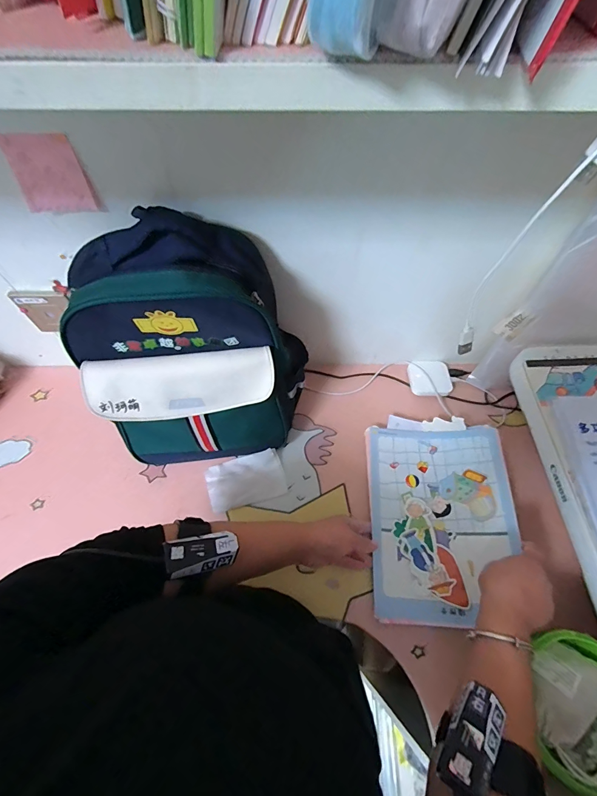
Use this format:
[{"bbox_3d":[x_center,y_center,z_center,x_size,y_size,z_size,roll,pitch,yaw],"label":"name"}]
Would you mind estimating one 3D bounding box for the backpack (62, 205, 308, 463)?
[{"bbox_3d":[-0.146,-0.050,0.506,0.304,0.333,0.167,-7,61,-4],"label":"backpack"}]

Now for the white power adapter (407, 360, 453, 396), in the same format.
[{"bbox_3d":[0.253,-0.036,0.685,0.074,0.017,0.076,0,60,0],"label":"white power adapter"}]

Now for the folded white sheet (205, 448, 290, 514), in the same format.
[{"bbox_3d":[-0.088,0.137,0.593,0.127,0.019,0.081,-14,61,-7],"label":"folded white sheet"}]

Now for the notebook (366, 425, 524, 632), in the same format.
[{"bbox_3d":[0.216,0.181,0.543,0.203,0.028,0.289,0,62,12],"label":"notebook"}]

